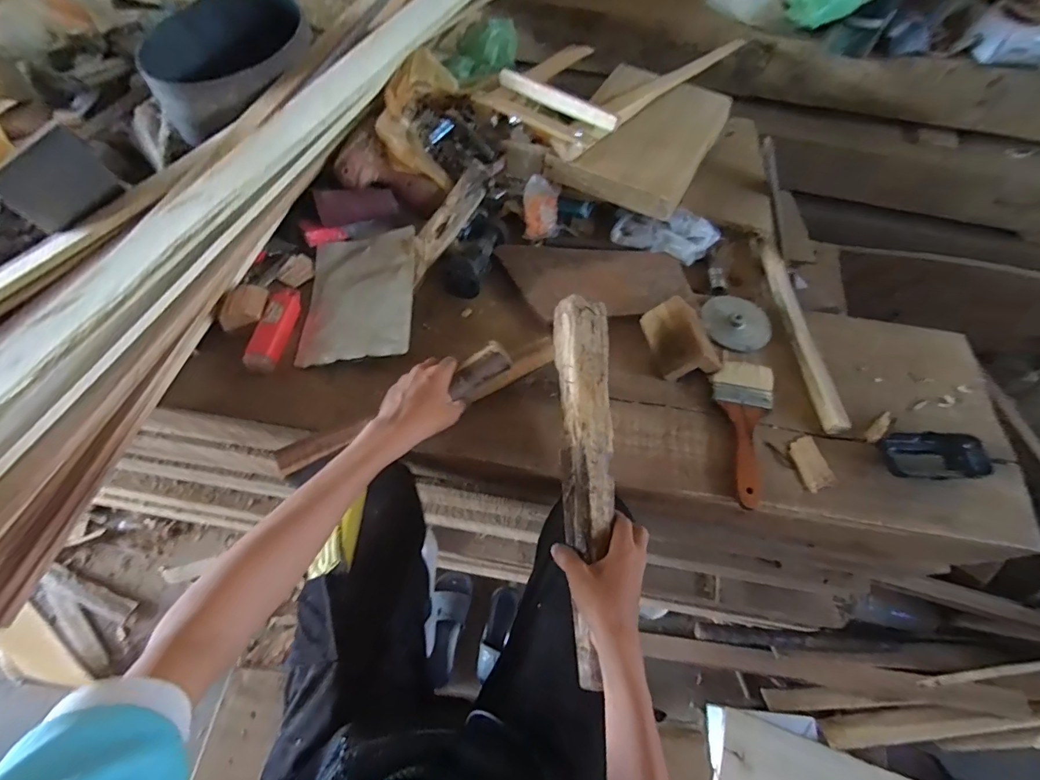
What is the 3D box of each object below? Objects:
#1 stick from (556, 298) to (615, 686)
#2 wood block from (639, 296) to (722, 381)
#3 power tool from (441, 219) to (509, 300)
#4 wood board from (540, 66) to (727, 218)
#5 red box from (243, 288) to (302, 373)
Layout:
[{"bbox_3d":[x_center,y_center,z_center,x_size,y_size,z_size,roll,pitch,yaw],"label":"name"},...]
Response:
[{"bbox_3d":[0.067,0.078,0.449,0.054,0.023,0.368,1,72,-1],"label":"stick"},{"bbox_3d":[0.204,-0.070,0.568,0.078,0.038,0.100,-10,61,-7],"label":"wood block"},{"bbox_3d":[-0.062,-0.193,0.632,0.054,0.034,0.149,18,61,8],"label":"power tool"},{"bbox_3d":[0.185,-0.384,0.688,0.195,0.047,0.276,26,63,12],"label":"wood board"},{"bbox_3d":[-0.307,-0.081,0.569,0.029,0.026,0.130,5,60,1],"label":"red box"}]

